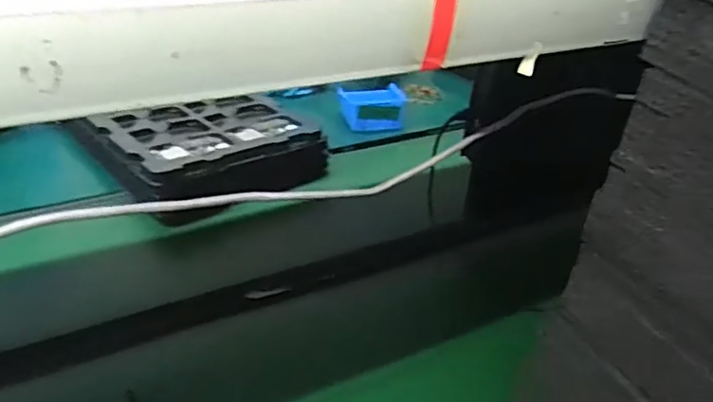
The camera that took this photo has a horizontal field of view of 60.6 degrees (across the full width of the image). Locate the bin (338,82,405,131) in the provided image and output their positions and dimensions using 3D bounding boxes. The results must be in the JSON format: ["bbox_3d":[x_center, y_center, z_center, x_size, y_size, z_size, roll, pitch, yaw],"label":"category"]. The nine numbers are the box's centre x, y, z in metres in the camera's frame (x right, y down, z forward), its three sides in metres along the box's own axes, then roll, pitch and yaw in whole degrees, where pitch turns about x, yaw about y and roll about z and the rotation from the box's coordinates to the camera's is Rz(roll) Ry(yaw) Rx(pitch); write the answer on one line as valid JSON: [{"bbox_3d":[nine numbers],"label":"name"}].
[{"bbox_3d":[0.034,-0.199,1.307,0.135,0.061,0.130,3,32,-2],"label":"bin"}]

